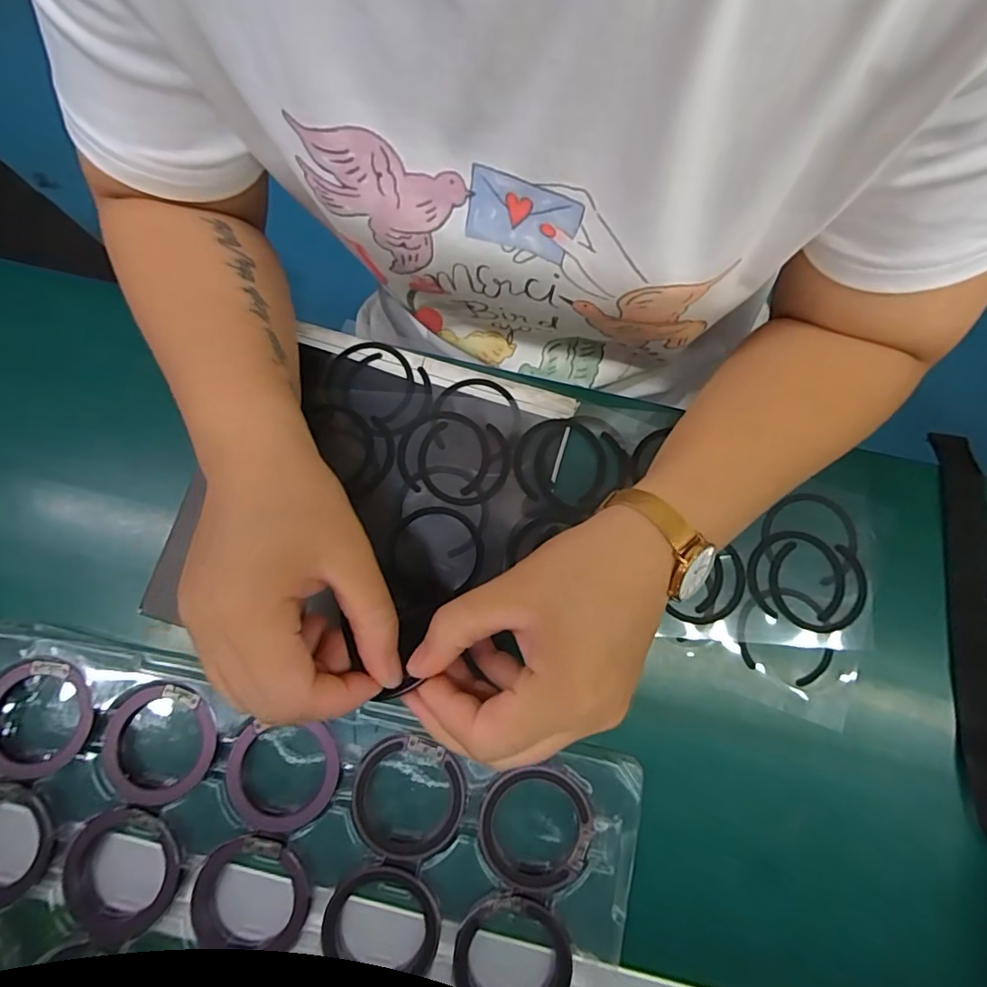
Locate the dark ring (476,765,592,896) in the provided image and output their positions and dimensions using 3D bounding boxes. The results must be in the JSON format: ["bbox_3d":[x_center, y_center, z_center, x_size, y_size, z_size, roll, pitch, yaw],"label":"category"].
[{"bbox_3d":[0.021,0.171,0.275,0.056,0.004,0.057,0,78,0],"label":"dark ring"}]

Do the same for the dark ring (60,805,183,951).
[{"bbox_3d":[-0.188,0.192,0.274,0.055,0.008,0.060,0,78,0],"label":"dark ring"}]

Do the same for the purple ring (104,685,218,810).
[{"bbox_3d":[-0.176,0.132,0.284,0.057,0.004,0.058,0,78,0],"label":"purple ring"}]

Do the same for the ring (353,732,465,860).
[{"bbox_3d":[-0.044,0.157,0.278,0.056,0.004,0.058,0,78,0],"label":"ring"}]

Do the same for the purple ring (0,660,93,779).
[{"bbox_3d":[-0.242,0.119,0.283,0.055,0.004,0.058,0,78,0],"label":"purple ring"}]

